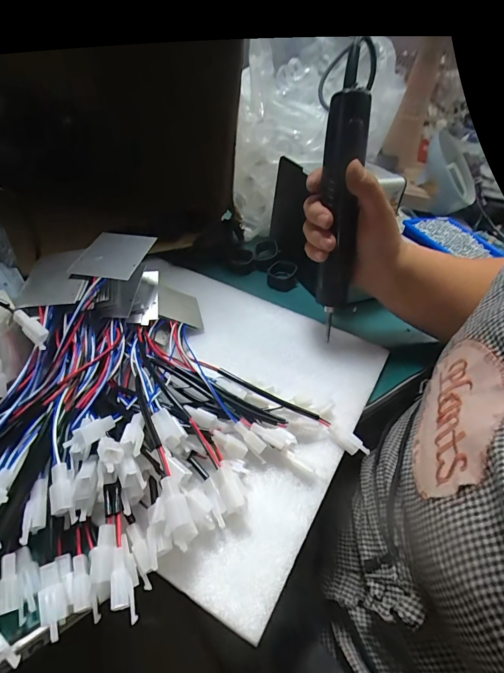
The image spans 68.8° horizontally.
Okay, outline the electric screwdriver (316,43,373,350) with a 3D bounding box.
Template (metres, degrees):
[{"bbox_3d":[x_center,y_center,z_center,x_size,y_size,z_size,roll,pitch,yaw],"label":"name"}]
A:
[{"bbox_3d":[0.087,-0.124,0.356,0.033,0.251,0.034,-6,23,-14],"label":"electric screwdriver"}]

